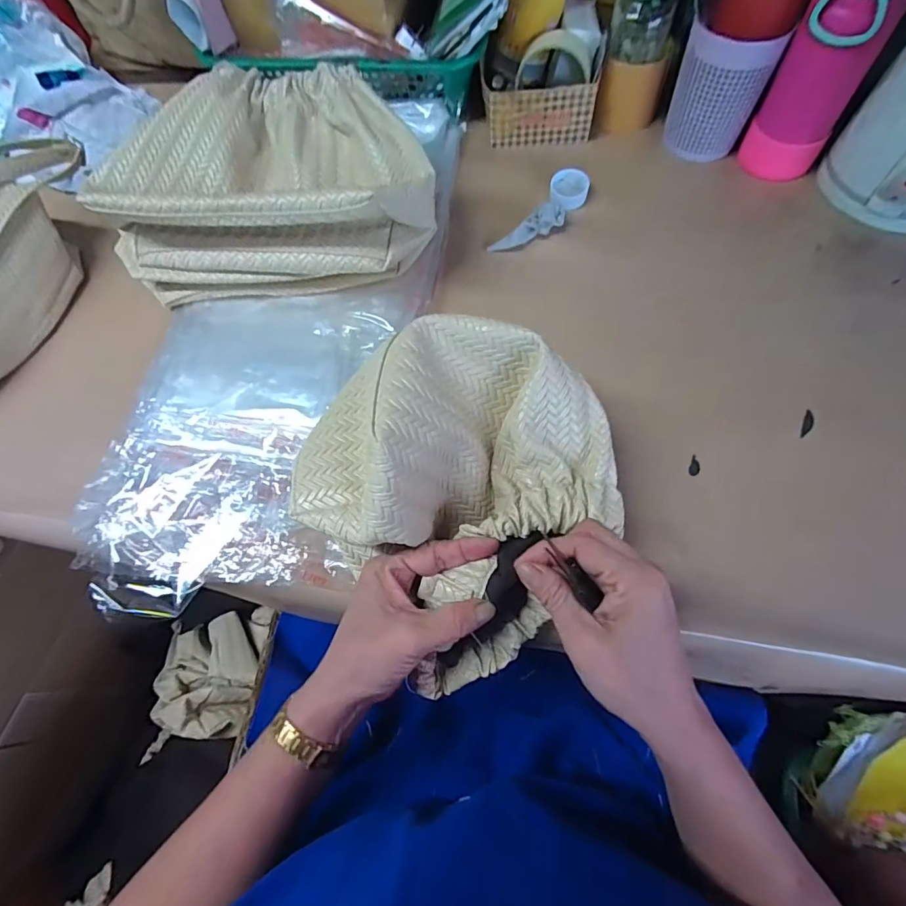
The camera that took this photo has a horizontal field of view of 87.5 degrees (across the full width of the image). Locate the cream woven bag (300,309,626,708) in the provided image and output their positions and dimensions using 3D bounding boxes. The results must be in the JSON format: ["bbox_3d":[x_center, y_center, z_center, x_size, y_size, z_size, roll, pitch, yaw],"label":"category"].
[{"bbox_3d":[0.005,0.020,0.333,0.203,0.128,0.203,-41,69,-15],"label":"cream woven bag"}]

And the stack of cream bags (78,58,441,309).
[{"bbox_3d":[-0.173,-0.268,0.481,0.314,0.118,0.198,2,65,4],"label":"stack of cream bags"}]

